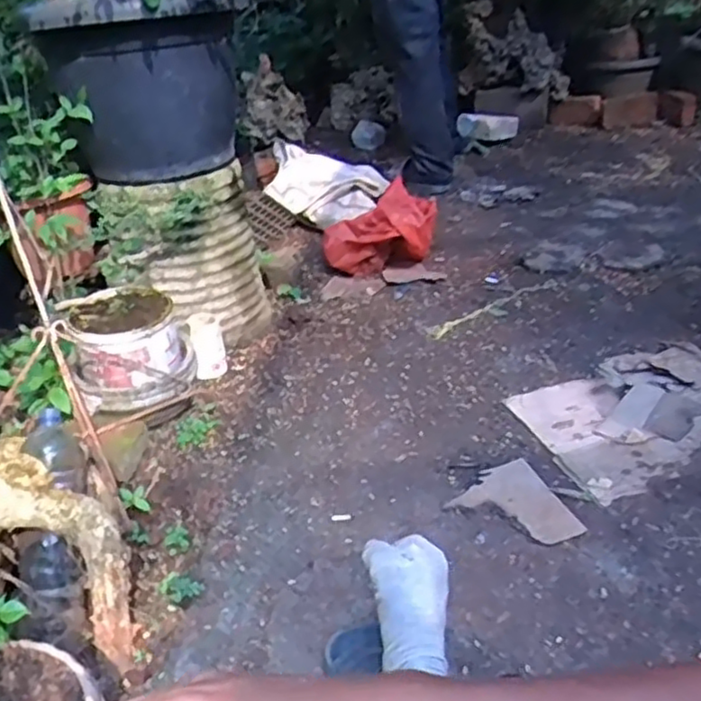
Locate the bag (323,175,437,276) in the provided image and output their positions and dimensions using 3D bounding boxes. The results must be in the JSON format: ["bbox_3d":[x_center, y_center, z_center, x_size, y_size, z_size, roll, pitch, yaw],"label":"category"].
[{"bbox_3d":[0.071,-0.310,1.791,0.290,0.205,0.147,-2,29,7],"label":"bag"}]

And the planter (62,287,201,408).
[{"bbox_3d":[-0.389,-0.009,1.261,0.205,0.155,0.170,-15,30,-15],"label":"planter"}]

